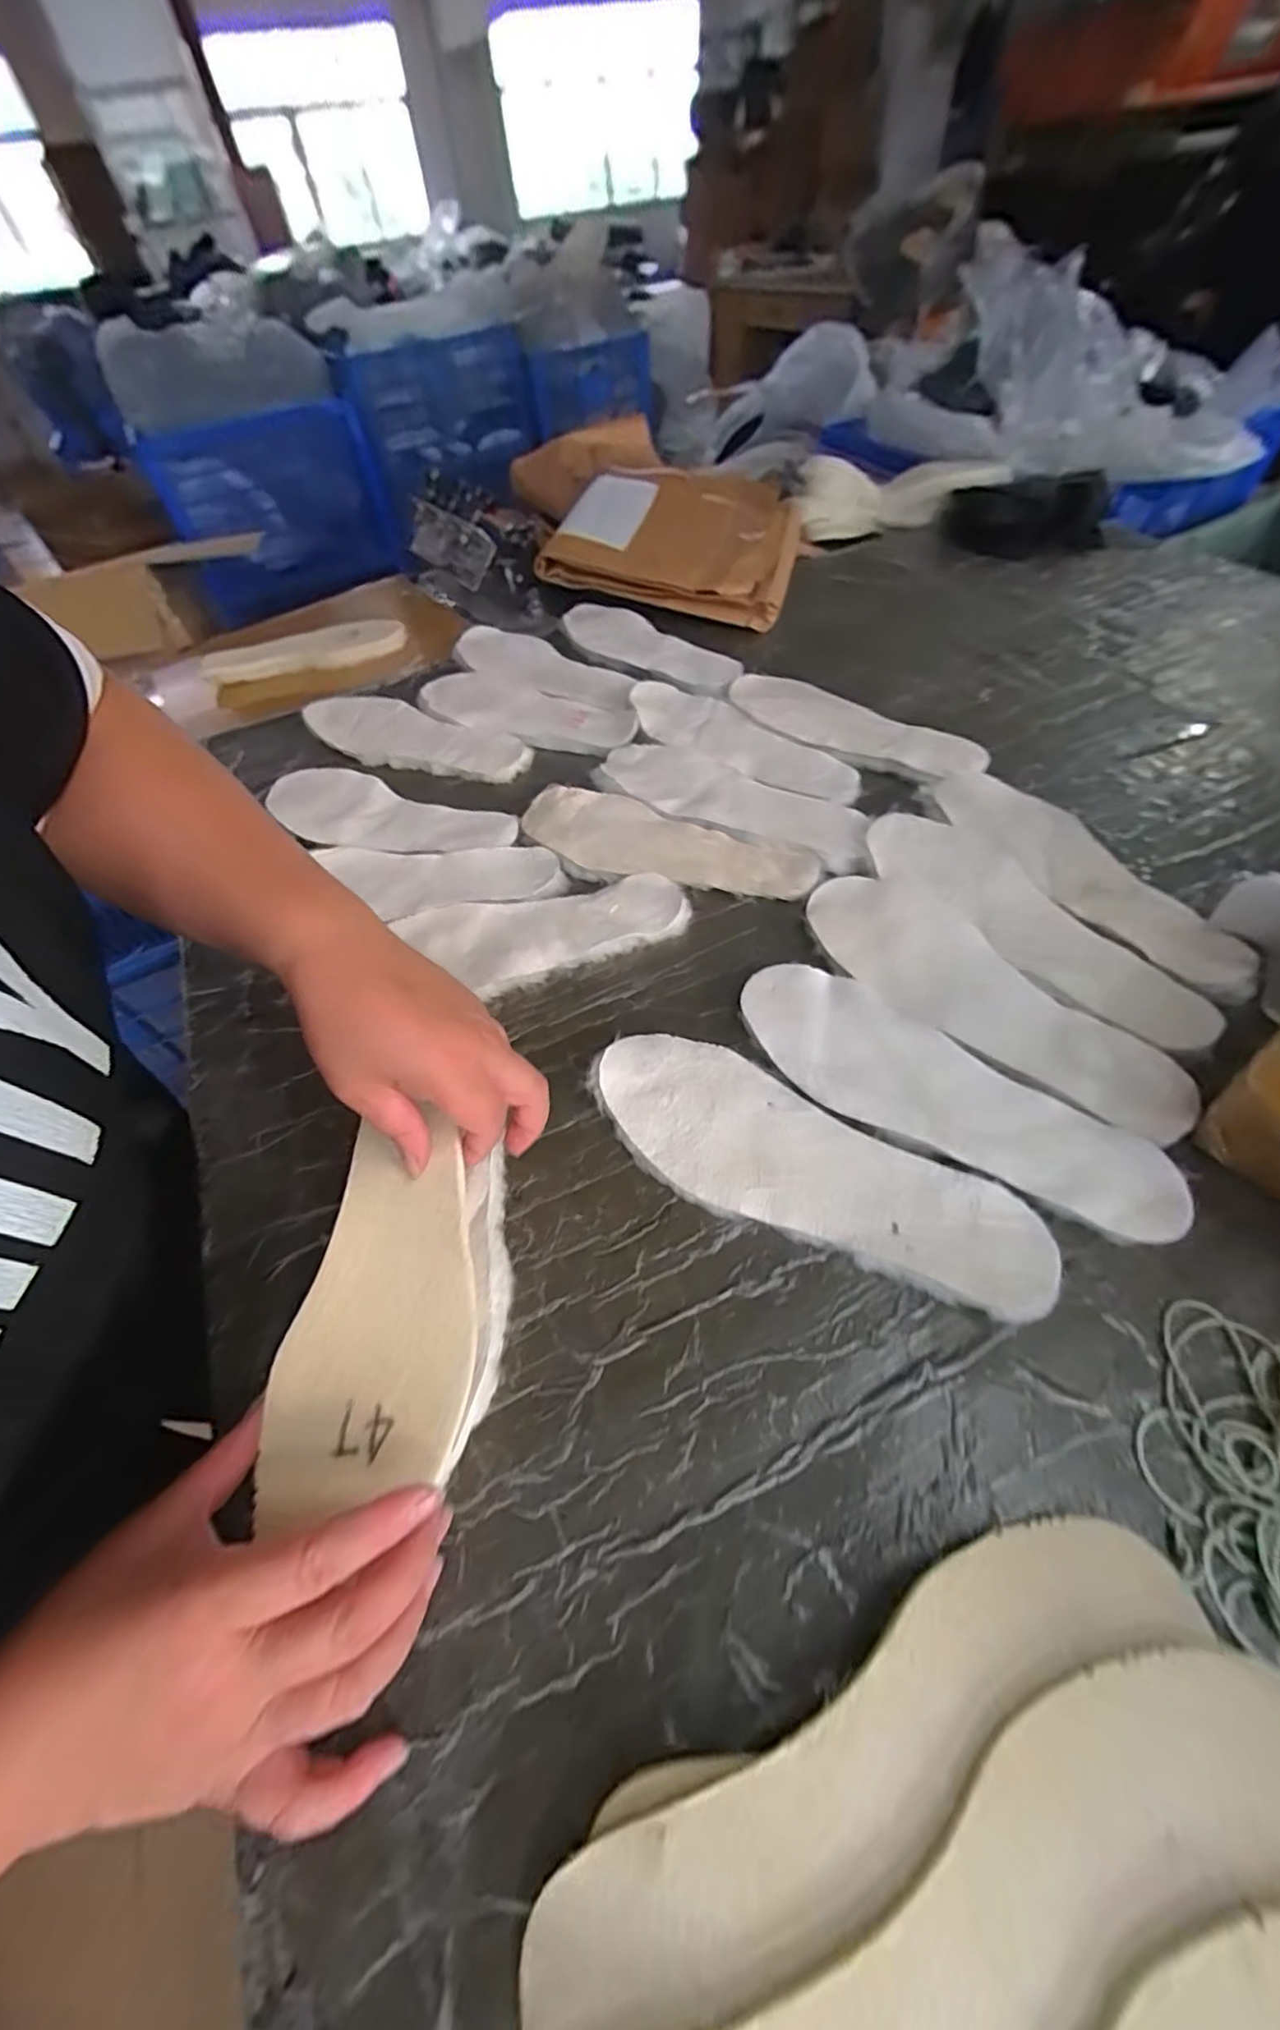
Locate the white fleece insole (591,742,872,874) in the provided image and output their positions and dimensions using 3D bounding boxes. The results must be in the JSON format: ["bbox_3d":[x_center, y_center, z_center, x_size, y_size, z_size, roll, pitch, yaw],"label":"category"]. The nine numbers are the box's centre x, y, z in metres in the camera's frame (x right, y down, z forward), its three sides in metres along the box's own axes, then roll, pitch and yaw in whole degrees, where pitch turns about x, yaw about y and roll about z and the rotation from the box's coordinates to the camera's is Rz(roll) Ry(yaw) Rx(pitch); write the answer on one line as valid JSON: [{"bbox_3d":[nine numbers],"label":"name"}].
[{"bbox_3d":[0.075,-0.188,0.560,0.259,0.008,0.082,27,60,23],"label":"white fleece insole"}]

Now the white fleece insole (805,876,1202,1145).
[{"bbox_3d":[0.218,-0.018,0.420,0.088,0.007,0.260,-35,58,-20],"label":"white fleece insole"}]

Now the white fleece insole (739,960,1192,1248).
[{"bbox_3d":[0.175,0.042,0.384,0.253,0.009,0.088,29,61,24],"label":"white fleece insole"}]

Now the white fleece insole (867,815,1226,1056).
[{"bbox_3d":[0.271,-0.070,0.453,0.083,0.009,0.255,-31,57,-17],"label":"white fleece insole"}]

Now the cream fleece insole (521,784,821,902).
[{"bbox_3d":[0.015,-0.139,0.531,0.252,0.013,0.081,20,57,19],"label":"cream fleece insole"}]

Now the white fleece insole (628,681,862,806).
[{"bbox_3d":[0.089,-0.266,0.614,0.086,0.009,0.261,-40,60,-22],"label":"white fleece insole"}]

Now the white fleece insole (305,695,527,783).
[{"bbox_3d":[-0.240,-0.285,0.667,0.267,0.014,0.085,23,63,17],"label":"white fleece insole"}]

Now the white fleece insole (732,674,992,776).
[{"bbox_3d":[0.202,-0.281,0.619,0.254,0.010,0.083,31,62,25],"label":"white fleece insole"}]

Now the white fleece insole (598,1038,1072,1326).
[{"bbox_3d":[0.087,0.082,0.356,0.255,0.005,0.091,28,60,23],"label":"white fleece insole"}]

